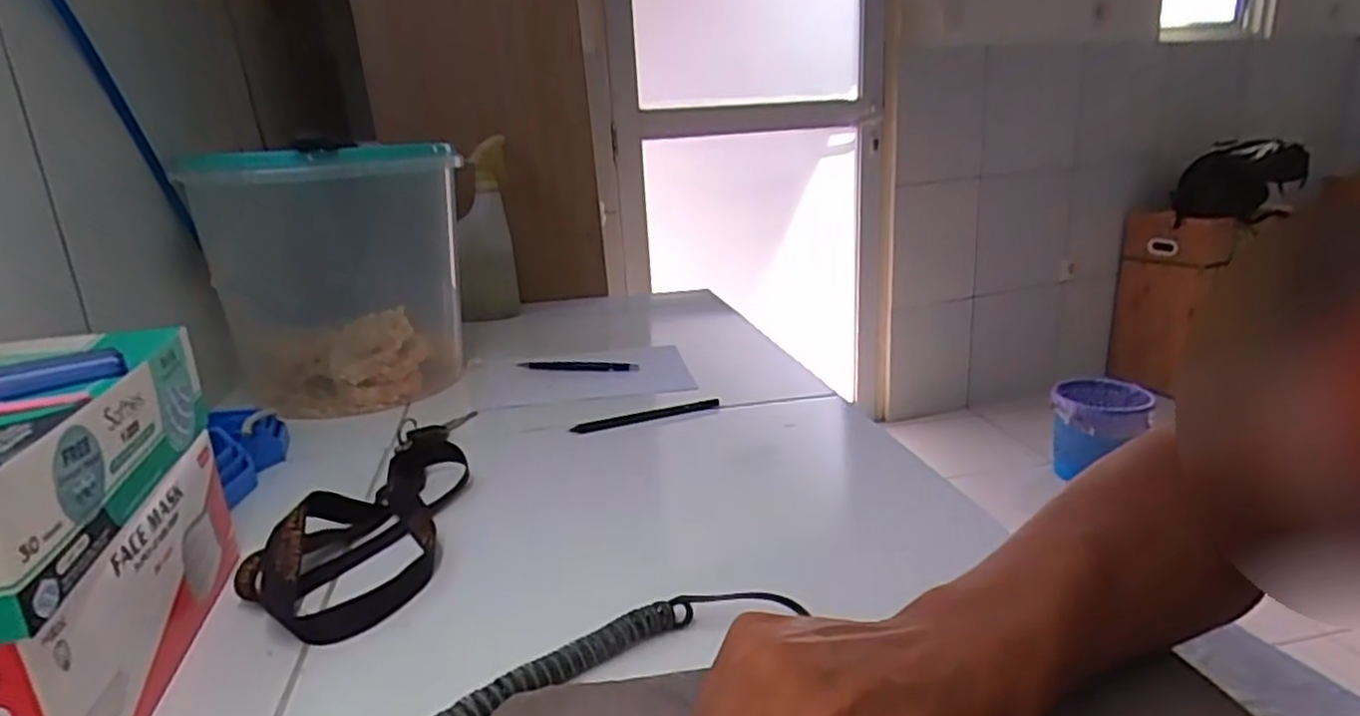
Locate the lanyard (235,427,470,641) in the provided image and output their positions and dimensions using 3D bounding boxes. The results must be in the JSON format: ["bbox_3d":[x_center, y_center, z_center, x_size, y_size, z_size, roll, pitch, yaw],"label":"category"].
[{"bbox_3d":[-0.199,0.099,0.482,0.095,0.033,0.218,-3,18,-2],"label":"lanyard"}]

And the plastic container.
[{"bbox_3d":[-0.327,-0.083,0.737,0.225,0.237,0.224,-8,18,-16],"label":"plastic container"}]

